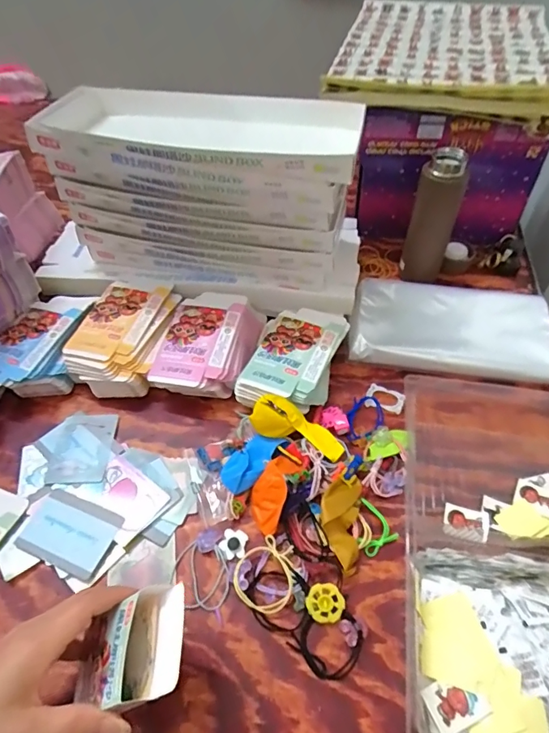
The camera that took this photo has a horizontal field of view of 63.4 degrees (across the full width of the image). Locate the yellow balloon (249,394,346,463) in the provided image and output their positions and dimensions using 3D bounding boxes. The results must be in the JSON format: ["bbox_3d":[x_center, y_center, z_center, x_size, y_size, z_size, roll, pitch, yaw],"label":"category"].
[{"bbox_3d":[0.026,0.065,0.482,0.104,0.030,0.047,29,53,-7],"label":"yellow balloon"}]

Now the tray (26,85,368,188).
[{"bbox_3d":[-0.089,-0.268,0.512,0.361,0.045,0.163,9,52,8],"label":"tray"}]

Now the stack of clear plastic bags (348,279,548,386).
[{"bbox_3d":[0.230,-0.050,0.583,0.250,0.036,0.149,10,52,9],"label":"stack of clear plastic bags"}]

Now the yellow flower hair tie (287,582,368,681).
[{"bbox_3d":[0.047,0.225,0.376,0.056,0.020,0.061,25,56,20],"label":"yellow flower hair tie"}]

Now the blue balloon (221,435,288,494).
[{"bbox_3d":[-0.022,0.096,0.464,0.076,0.011,0.039,-34,57,-23],"label":"blue balloon"}]

